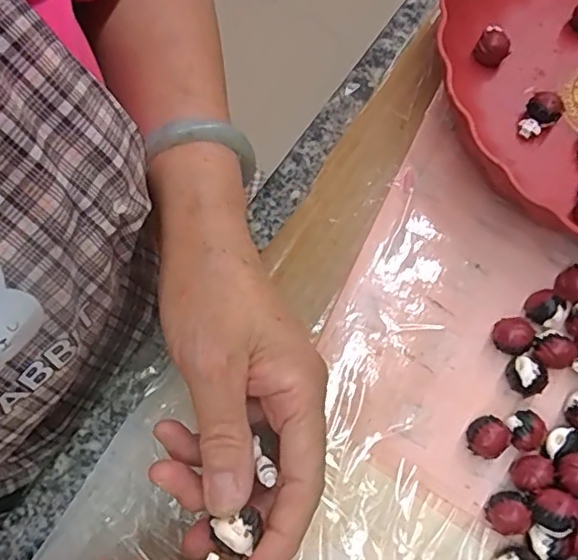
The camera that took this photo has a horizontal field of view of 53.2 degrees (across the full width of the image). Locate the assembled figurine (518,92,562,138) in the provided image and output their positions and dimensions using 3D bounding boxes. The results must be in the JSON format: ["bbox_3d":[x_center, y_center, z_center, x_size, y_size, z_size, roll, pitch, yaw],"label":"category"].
[{"bbox_3d":[0.149,-0.097,0.344,0.019,0.022,0.019,0,72,-1],"label":"assembled figurine"}]

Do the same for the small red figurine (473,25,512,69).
[{"bbox_3d":[0.122,-0.140,0.345,0.019,0.020,0.020,31,74,8],"label":"small red figurine"}]

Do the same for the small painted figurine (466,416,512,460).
[{"bbox_3d":[0.098,0.079,0.289,0.019,0.019,0.019,0,72,-1],"label":"small painted figurine"}]

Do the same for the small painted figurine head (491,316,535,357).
[{"bbox_3d":[0.117,0.030,0.304,0.017,0.018,0.020,-42,78,-13],"label":"small painted figurine head"}]

